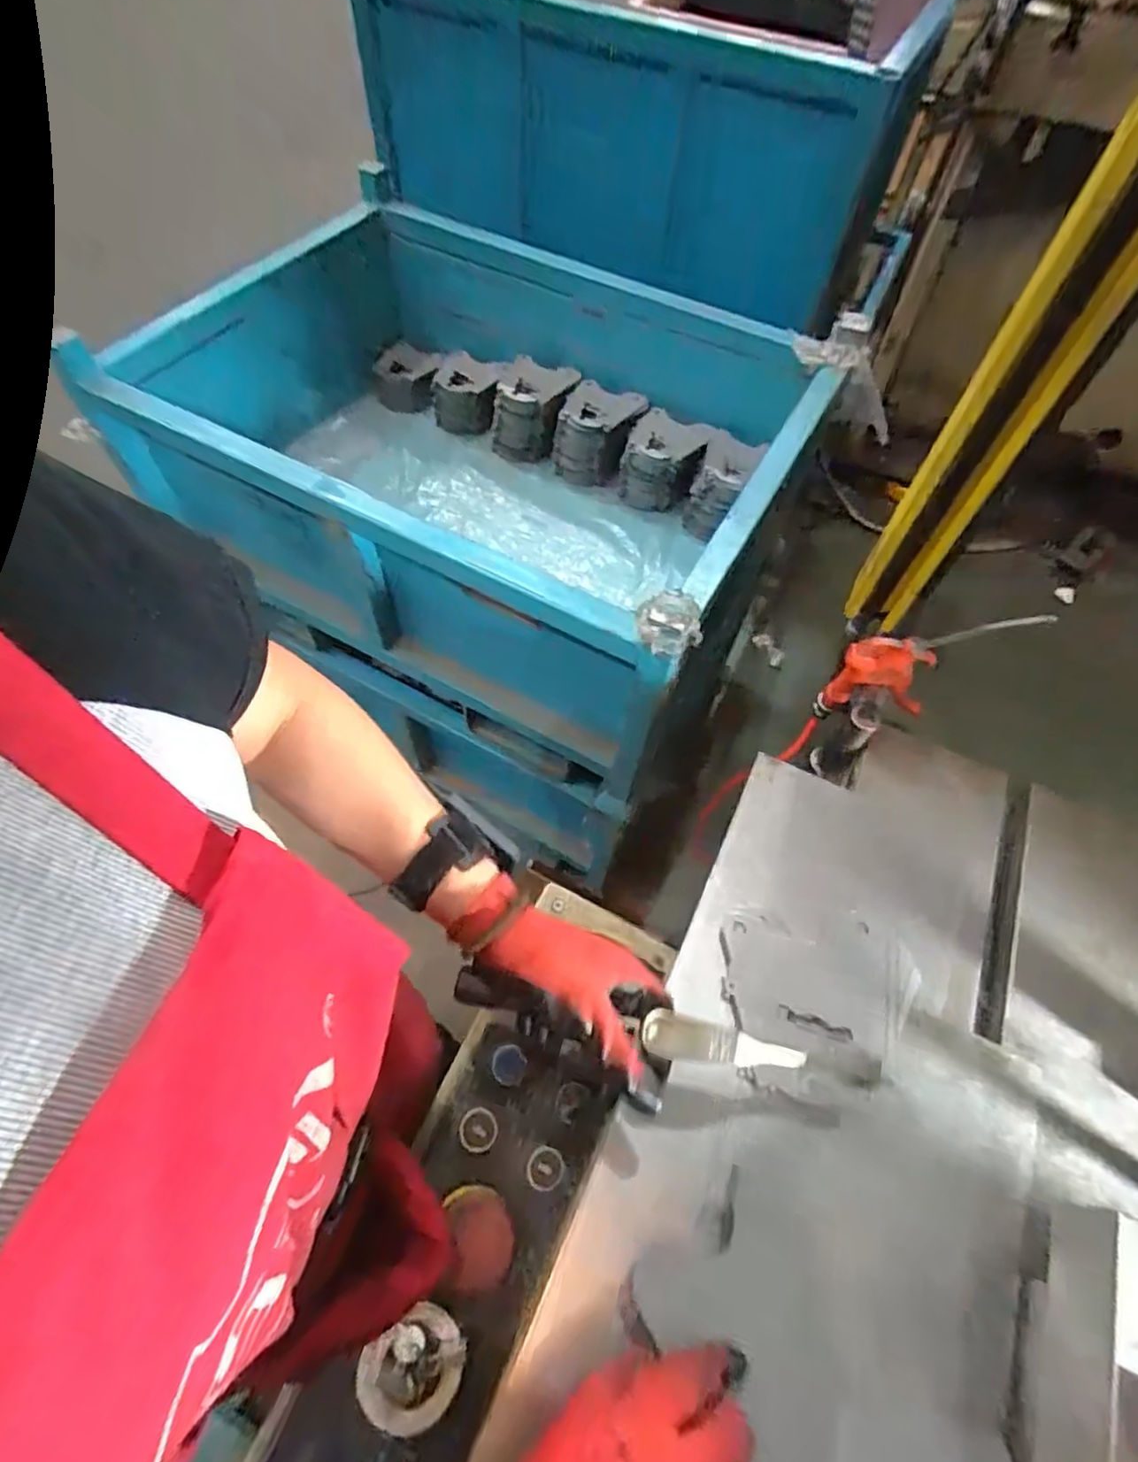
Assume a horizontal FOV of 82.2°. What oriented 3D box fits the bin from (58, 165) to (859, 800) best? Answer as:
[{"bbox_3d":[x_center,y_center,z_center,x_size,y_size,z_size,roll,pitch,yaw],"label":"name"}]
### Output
[{"bbox_3d":[-0.135,-0.465,1.133,0.951,0.386,0.736,26,62,11],"label":"bin"}]

